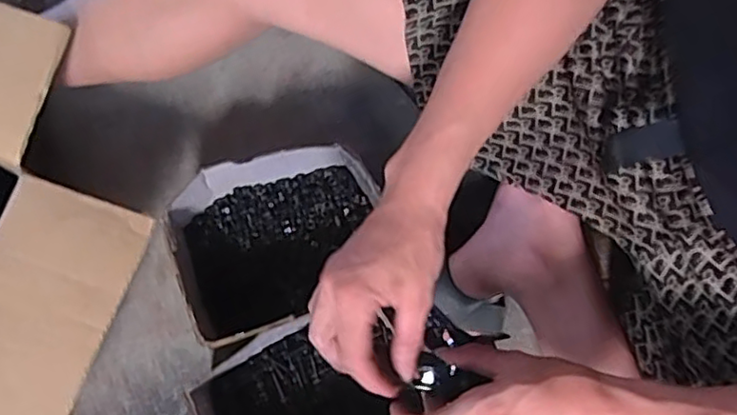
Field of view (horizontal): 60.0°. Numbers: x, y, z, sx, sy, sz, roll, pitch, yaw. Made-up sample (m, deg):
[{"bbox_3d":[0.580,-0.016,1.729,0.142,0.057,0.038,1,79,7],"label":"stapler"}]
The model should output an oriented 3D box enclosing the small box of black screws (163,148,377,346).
[{"bbox_3d":[-0.088,0.037,0.654,0.195,0.096,0.162,-16,77,-3],"label":"small box of black screws"}]

